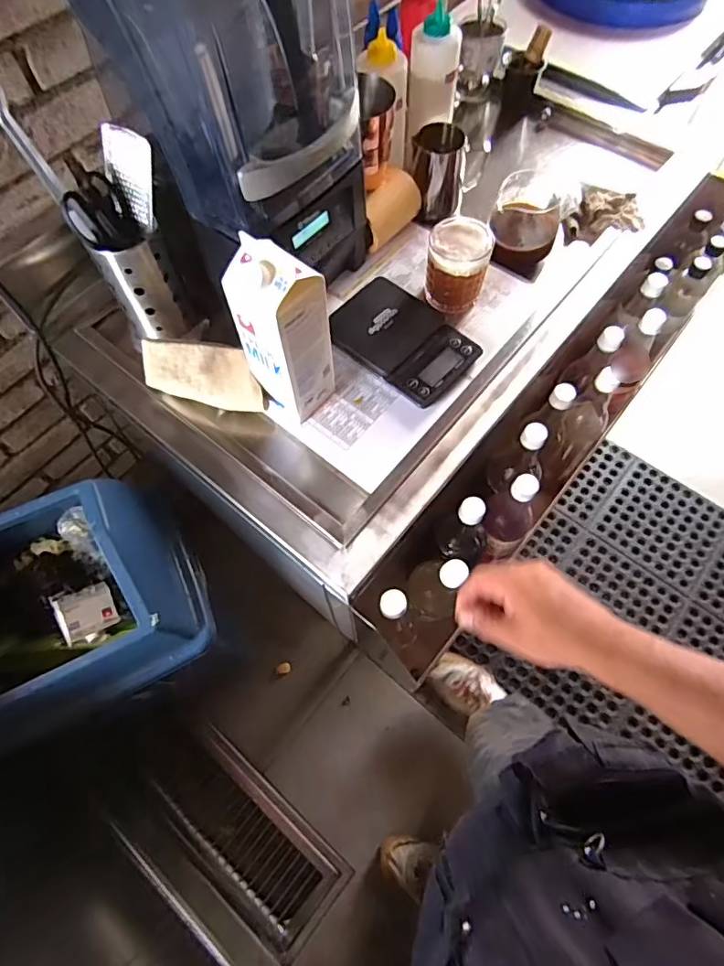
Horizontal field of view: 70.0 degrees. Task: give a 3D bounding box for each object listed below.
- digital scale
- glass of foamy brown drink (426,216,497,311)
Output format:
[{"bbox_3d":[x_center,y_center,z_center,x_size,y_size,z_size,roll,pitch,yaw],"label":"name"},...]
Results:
[{"bbox_3d":[0.052,-0.198,0.708,0.196,0.029,0.129,36,71,16],"label":"digital scale"},{"bbox_3d":[0.131,-0.300,0.711,0.086,0.083,0.089,0,65,1],"label":"glass of foamy brown drink"}]

